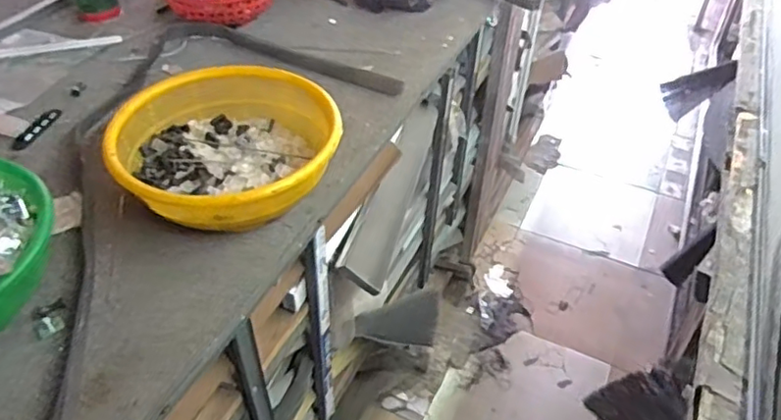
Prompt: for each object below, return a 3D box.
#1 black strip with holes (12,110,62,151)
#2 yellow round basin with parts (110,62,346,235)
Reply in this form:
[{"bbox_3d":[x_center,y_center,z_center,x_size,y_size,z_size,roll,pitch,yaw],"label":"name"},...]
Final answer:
[{"bbox_3d":[-0.428,-0.100,0.745,0.020,0.006,0.077,8,43,9],"label":"black strip with holes"},{"bbox_3d":[-0.171,-0.066,0.660,0.229,0.076,0.246,-16,45,-18],"label":"yellow round basin with parts"}]

